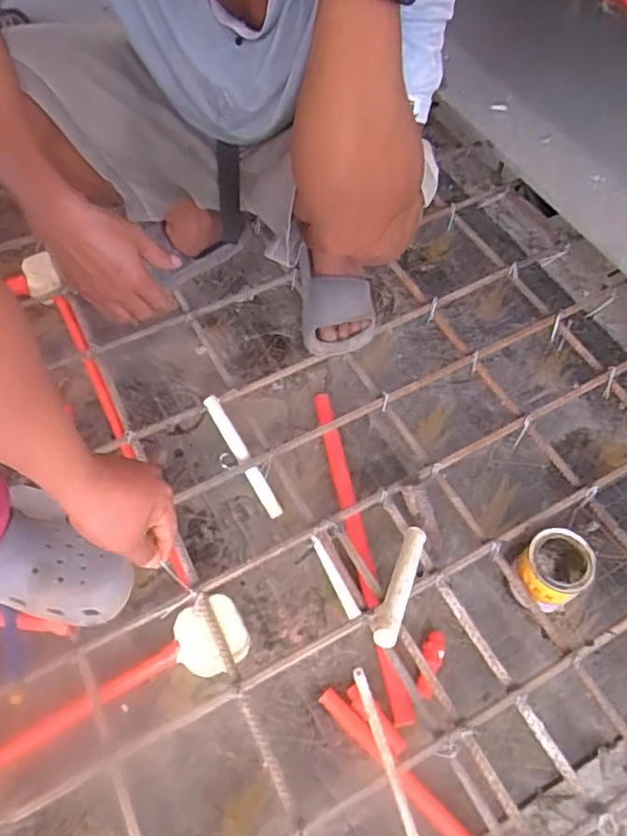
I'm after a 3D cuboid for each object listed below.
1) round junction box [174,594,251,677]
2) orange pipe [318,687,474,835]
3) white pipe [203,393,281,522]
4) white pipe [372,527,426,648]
[{"bbox_3d":[-0.132,0.289,0.802,0.089,0.060,0.084,1,57,-2],"label":"round junction box"},{"bbox_3d":[0.126,0.443,0.724,0.025,0.020,0.315,-39,67,-24],"label":"orange pipe"},{"bbox_3d":[-0.103,0.057,0.917,0.021,0.022,0.201,-30,88,-18],"label":"white pipe"},{"bbox_3d":[0.104,0.196,0.739,0.028,0.027,0.192,18,29,12],"label":"white pipe"}]

